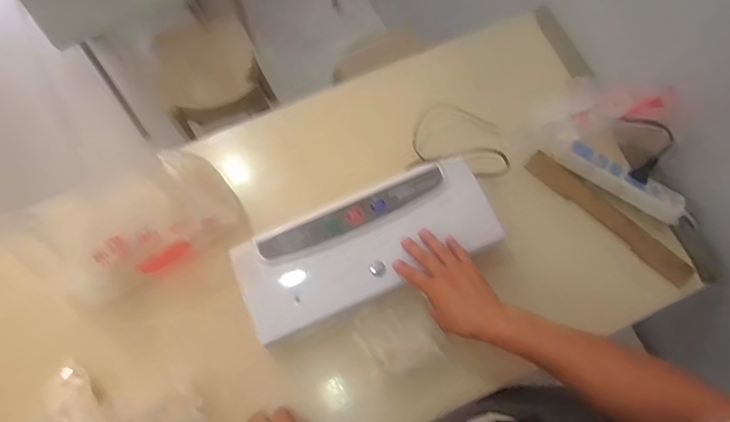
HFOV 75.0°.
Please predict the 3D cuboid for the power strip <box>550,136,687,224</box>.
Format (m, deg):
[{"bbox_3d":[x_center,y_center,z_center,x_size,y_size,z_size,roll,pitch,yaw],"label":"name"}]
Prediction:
[{"bbox_3d":[0.383,-0.047,0.724,0.209,0.034,0.045,31,76,9],"label":"power strip"}]

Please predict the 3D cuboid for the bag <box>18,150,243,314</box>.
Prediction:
[{"bbox_3d":[-0.325,0.025,0.673,0.272,0.121,0.159,-25,75,-7],"label":"bag"}]

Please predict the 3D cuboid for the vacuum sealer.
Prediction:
[{"bbox_3d":[0.002,0.047,0.677,0.364,0.047,0.139,-26,75,-5],"label":"vacuum sealer"}]

